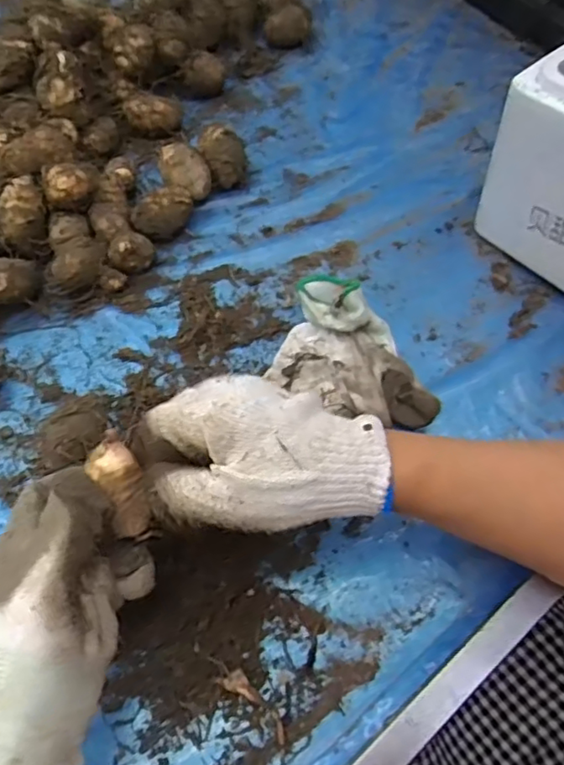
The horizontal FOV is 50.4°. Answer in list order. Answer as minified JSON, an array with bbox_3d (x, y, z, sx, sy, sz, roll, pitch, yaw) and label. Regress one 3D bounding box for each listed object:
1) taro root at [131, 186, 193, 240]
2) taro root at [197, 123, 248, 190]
[{"bbox_3d":[-0.098,-0.140,0.506,0.053,0.033,0.036,-34,69,-18],"label":"taro root"},{"bbox_3d":[-0.052,-0.199,0.533,0.040,0.041,0.048,-5,63,-4],"label":"taro root"}]

